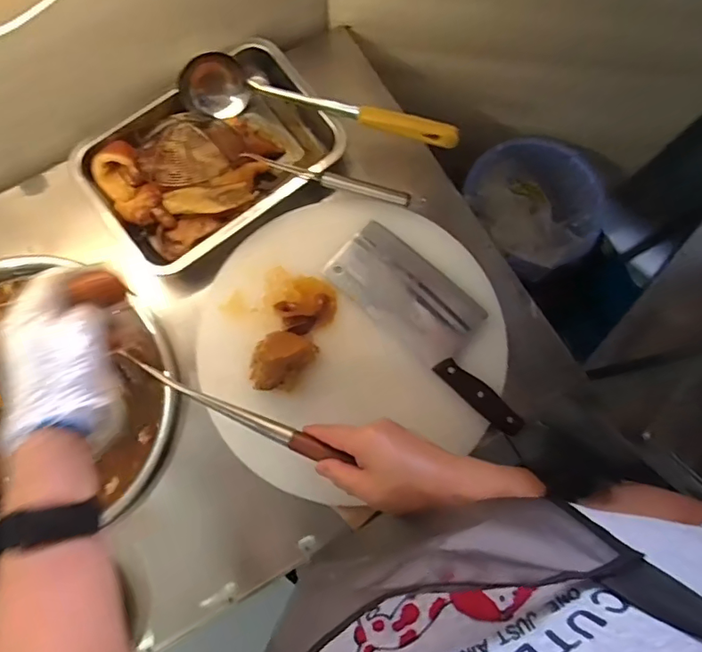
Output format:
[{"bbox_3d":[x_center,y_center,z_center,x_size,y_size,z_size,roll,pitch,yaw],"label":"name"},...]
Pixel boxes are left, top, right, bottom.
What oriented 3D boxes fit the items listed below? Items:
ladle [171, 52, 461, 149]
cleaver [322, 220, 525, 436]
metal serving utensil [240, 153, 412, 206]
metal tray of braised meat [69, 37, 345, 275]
[{"bbox_3d":[-0.039,-0.289,0.668,0.349,0.070,0.076,11,79,1],"label":"ladle"},{"bbox_3d":[0.103,-0.008,0.625,0.289,0.027,0.095,43,81,7],"label":"cleaver"},{"bbox_3d":[-0.028,-0.188,0.661,0.211,0.022,0.021,15,79,2],"label":"metal serving utensil"},{"bbox_3d":[-0.176,-0.216,0.681,0.300,0.075,0.210,-35,82,-7],"label":"metal tray of braised meat"}]

